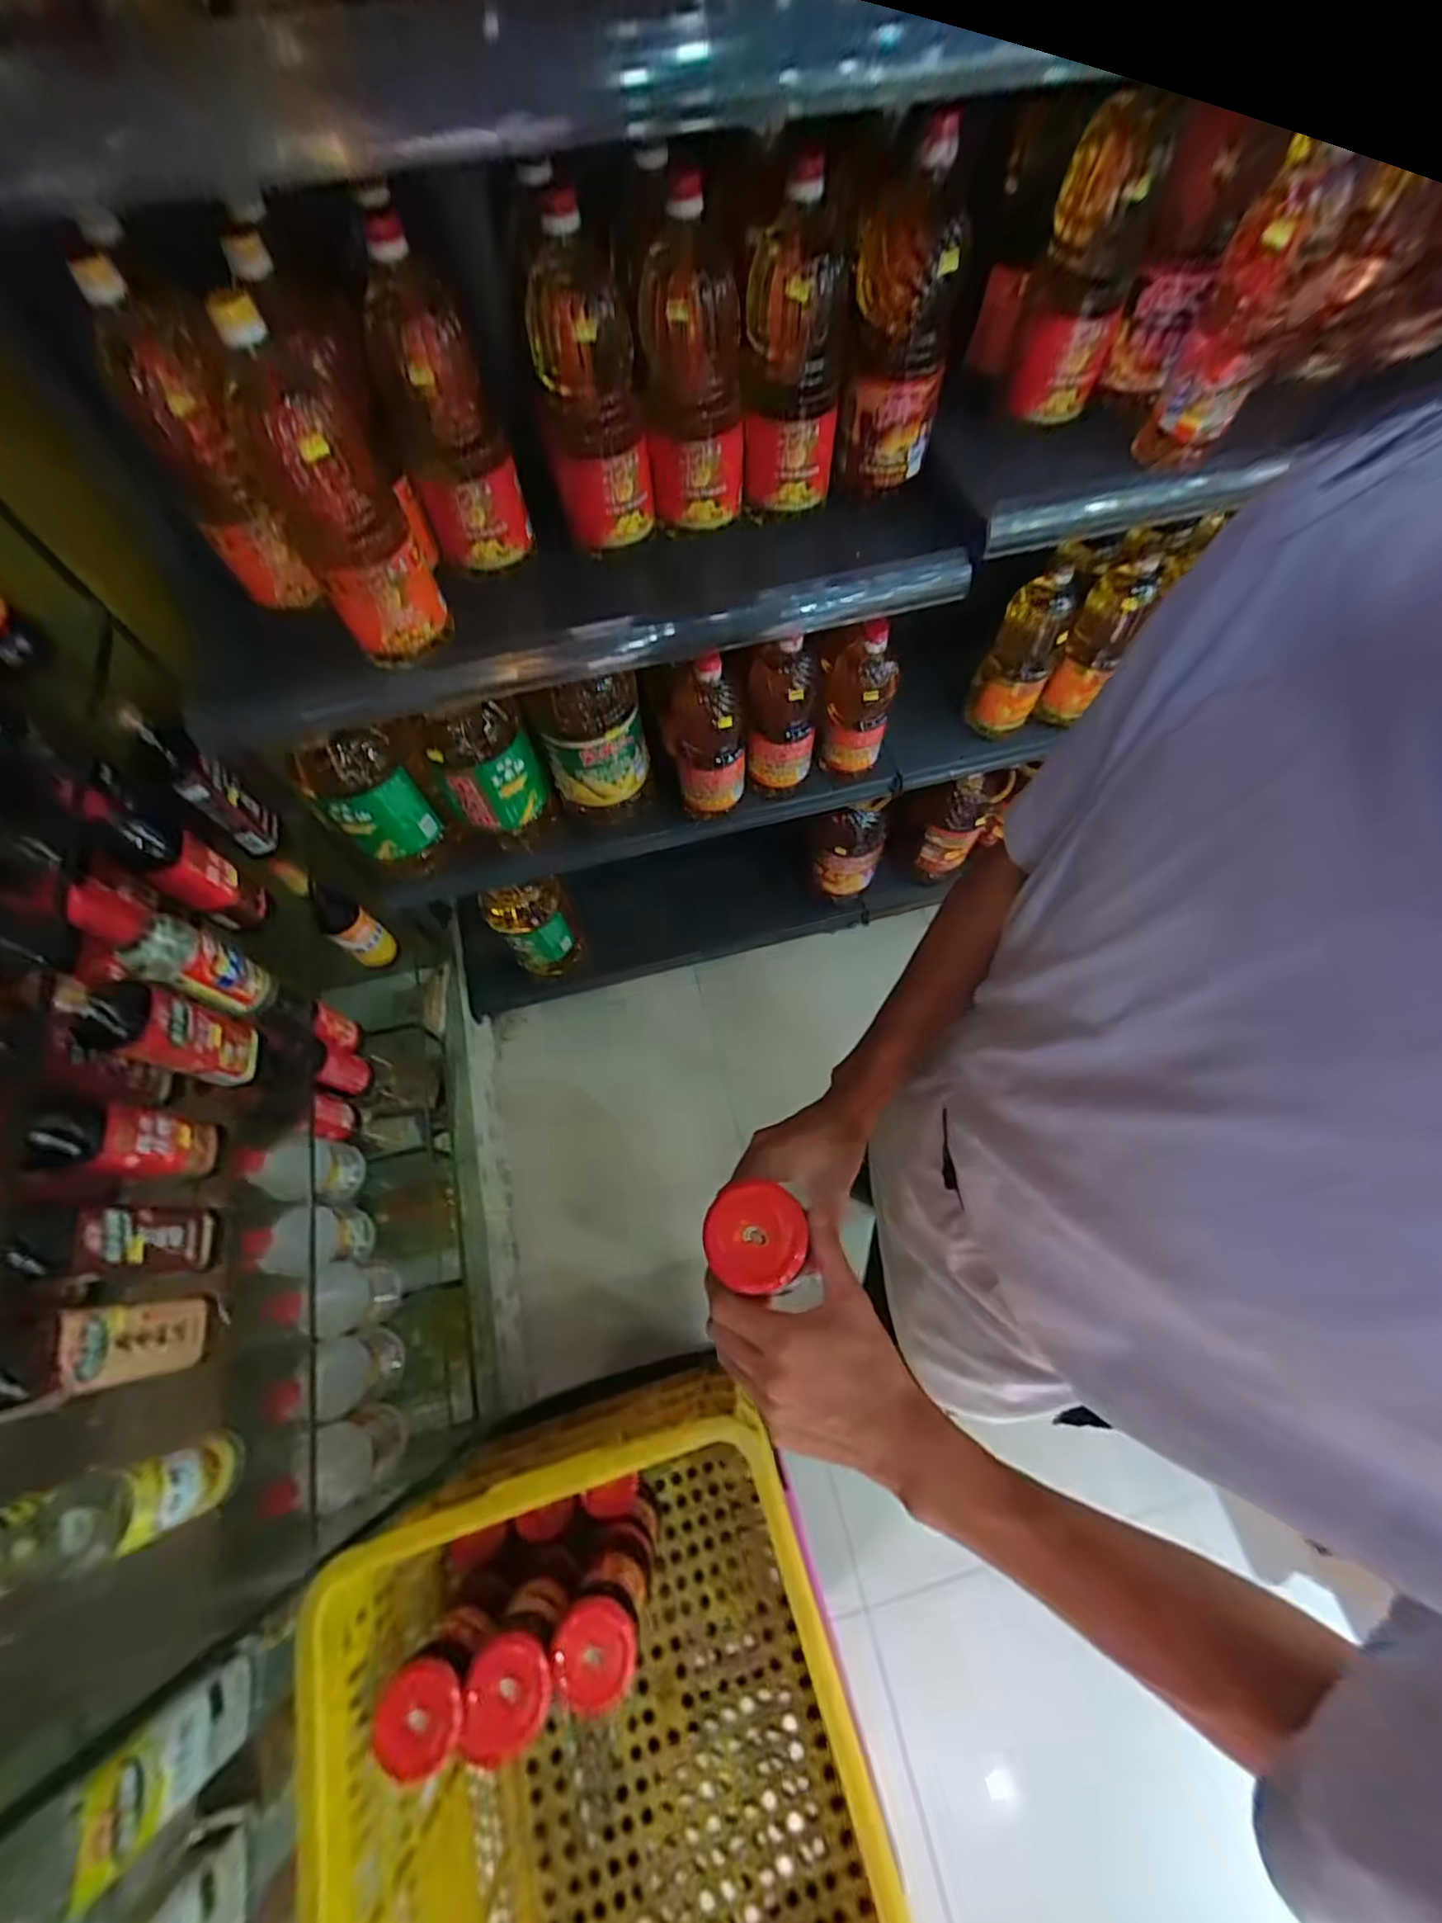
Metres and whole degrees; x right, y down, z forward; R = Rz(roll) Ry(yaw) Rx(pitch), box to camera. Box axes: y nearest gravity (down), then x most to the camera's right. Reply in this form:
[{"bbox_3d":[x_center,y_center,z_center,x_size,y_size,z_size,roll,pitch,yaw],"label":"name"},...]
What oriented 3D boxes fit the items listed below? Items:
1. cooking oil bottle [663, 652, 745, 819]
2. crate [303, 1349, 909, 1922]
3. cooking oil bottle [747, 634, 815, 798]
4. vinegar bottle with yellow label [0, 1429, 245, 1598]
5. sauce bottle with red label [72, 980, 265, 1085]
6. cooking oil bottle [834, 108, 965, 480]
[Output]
[{"bbox_3d":[-0.027,-0.345,0.931,0.097,0.273,0.120,-14,67,-4],"label":"cooking oil bottle"},{"bbox_3d":[-0.085,0.732,0.545,0.364,0.335,0.565,-18,67,-6],"label":"crate"},{"bbox_3d":[0.091,-0.342,0.938,0.095,0.267,0.076,5,67,4],"label":"cooking oil bottle"},{"bbox_3d":[-0.458,0.411,0.470,0.060,0.243,0.059,-23,68,-8],"label":"vinegar bottle with yellow label"},{"bbox_3d":[-0.551,0.070,0.637,0.051,0.187,0.069,19,69,10],"label":"sauce bottle with red label"},{"bbox_3d":[0.176,-0.618,0.614,0.092,0.245,0.090,9,67,6],"label":"cooking oil bottle"}]

